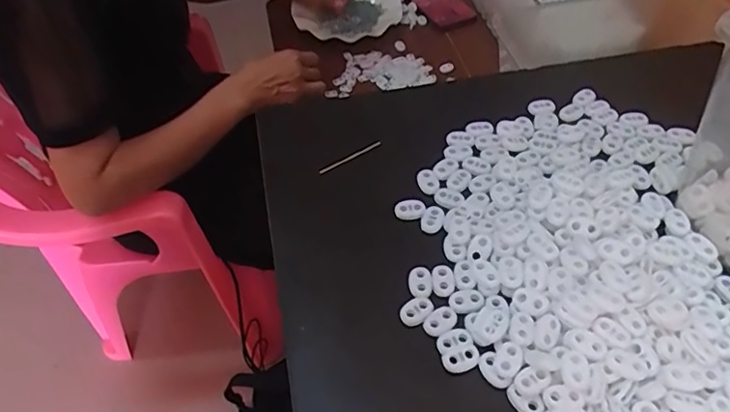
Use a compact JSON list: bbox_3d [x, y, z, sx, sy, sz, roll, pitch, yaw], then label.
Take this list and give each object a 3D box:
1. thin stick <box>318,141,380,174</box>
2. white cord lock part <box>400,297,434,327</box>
[{"bbox_3d":[-0.012,-0.039,0.451,0.056,0.004,0.004,-25,53,-14],"label":"thin stick"},{"bbox_3d":[0.033,0.067,0.356,0.023,0.004,0.015,-32,56,-19],"label":"white cord lock part"}]

